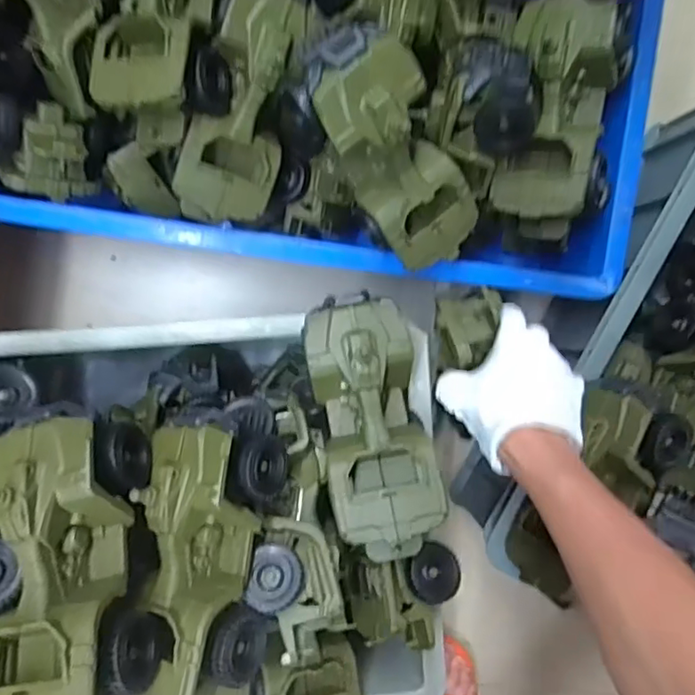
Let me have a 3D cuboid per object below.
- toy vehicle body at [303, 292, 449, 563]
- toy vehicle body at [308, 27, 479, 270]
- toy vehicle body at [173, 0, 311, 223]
[{"bbox_3d":[0.018,0.056,0.441,0.077,0.057,0.194,-10,78,-6],"label":"toy vehicle body"},{"bbox_3d":[0.035,-0.145,0.449,0.079,0.064,0.186,-38,130,-2],"label":"toy vehicle body"},{"bbox_3d":[-0.083,-0.185,0.471,0.075,0.051,0.186,17,111,-8],"label":"toy vehicle body"}]

